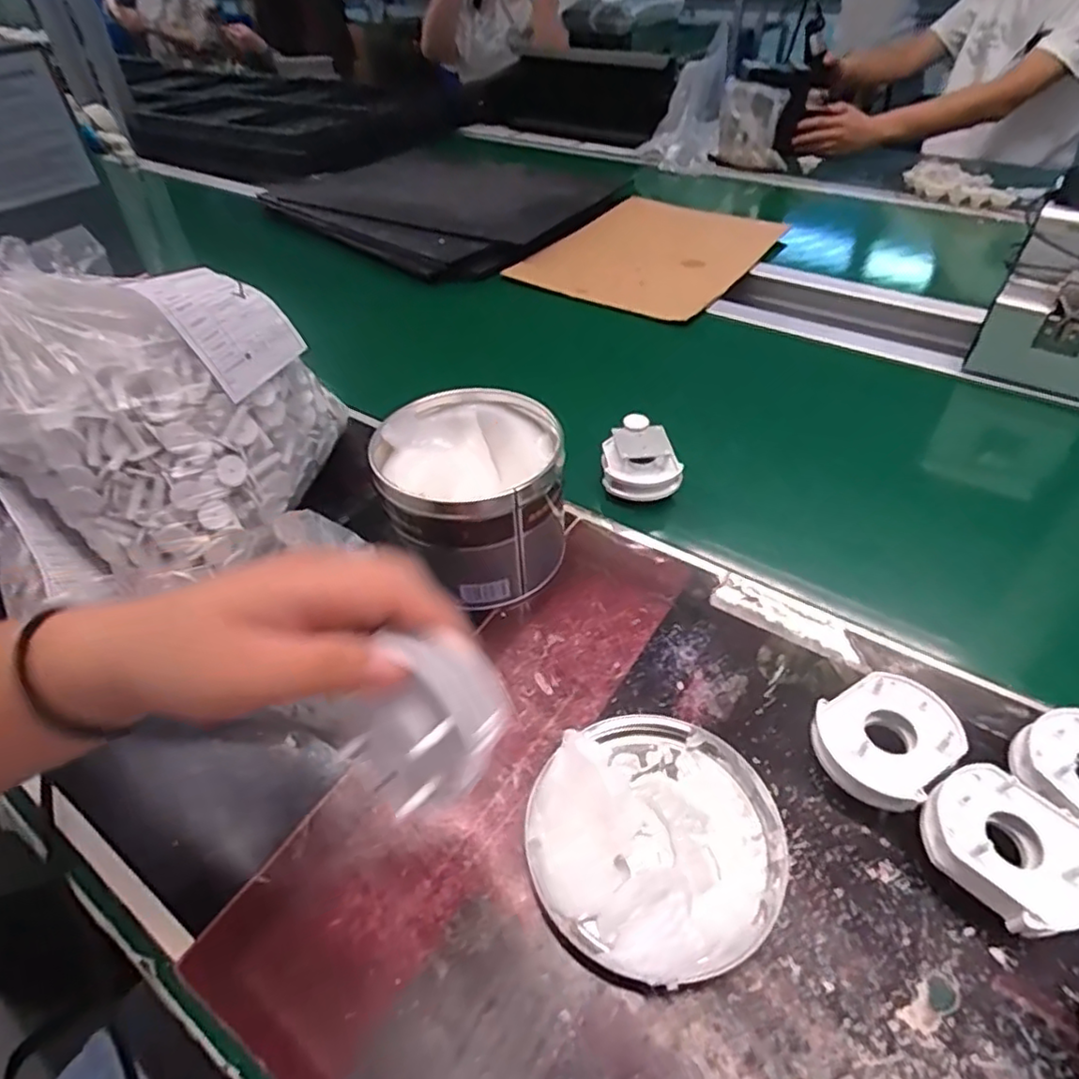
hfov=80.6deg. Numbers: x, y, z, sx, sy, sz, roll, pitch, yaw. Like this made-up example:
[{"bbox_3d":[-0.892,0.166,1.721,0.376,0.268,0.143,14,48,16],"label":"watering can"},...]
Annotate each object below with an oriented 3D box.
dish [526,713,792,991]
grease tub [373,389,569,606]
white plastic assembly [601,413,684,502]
[{"bbox_3d":[0.061,0.148,0.327,0.123,0.023,0.130,-1,45,1],"label":"dish"},{"bbox_3d":[-0.046,-0.030,0.461,0.125,0.098,0.129,-8,46,-6],"label":"grease tub"},{"bbox_3d":[0.085,-0.067,0.536,0.062,0.046,0.060,1,46,3],"label":"white plastic assembly"}]

